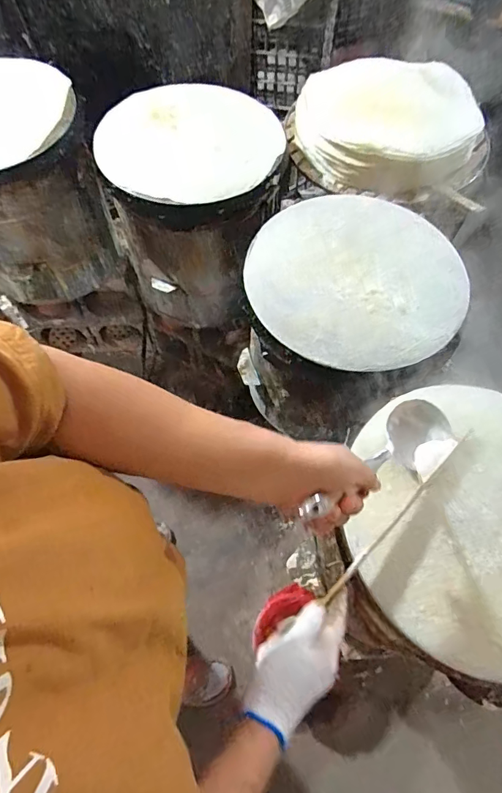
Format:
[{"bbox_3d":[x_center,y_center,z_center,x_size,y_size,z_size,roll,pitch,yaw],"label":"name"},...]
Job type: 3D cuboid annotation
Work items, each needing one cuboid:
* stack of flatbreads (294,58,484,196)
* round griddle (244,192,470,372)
[{"bbox_3d":[0.250,-0.513,0.823,0.343,0.113,0.259,20,65,9],"label":"stack of flatbreads"},{"bbox_3d":[0.156,-0.186,0.684,0.298,0.063,0.321,0,64,-1],"label":"round griddle"}]

